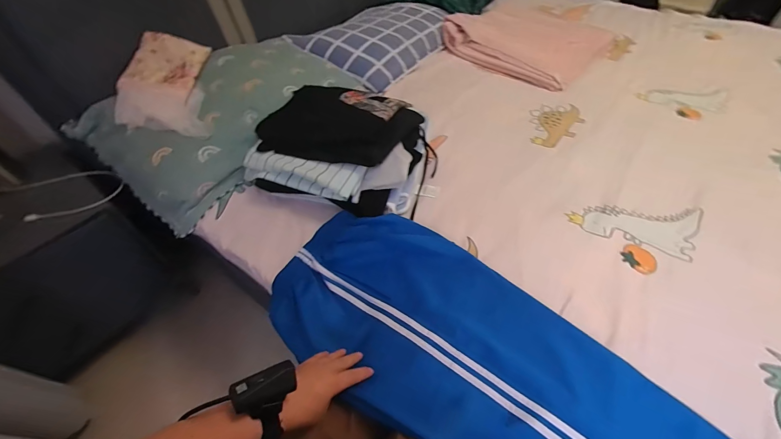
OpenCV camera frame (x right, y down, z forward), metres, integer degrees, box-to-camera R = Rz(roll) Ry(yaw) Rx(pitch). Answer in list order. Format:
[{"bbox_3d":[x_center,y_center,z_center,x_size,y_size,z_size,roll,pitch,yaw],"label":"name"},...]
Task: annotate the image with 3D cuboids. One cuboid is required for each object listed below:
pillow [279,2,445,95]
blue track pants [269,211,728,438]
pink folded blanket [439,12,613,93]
[{"bbox_3d":[-0.045,-0.674,1.234,0.398,0.107,0.545,30,55,23],"label":"pillow"},{"bbox_3d":[0.228,0.283,0.480,0.959,0.109,0.275,29,54,23],"label":"blue track pants"},{"bbox_3d":[0.514,-0.688,1.261,0.514,0.076,0.501,32,56,25],"label":"pink folded blanket"}]

